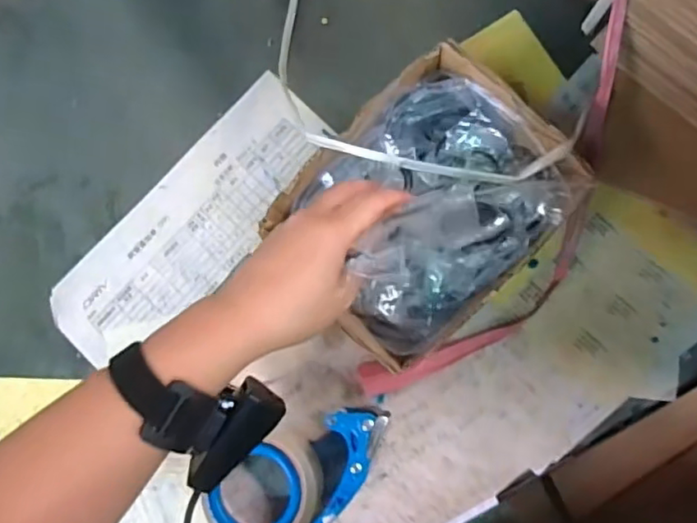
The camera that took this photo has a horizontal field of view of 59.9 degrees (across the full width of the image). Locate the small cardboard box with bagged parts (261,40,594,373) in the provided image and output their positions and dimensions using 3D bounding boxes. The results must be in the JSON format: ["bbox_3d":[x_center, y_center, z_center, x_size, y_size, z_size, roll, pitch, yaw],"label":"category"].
[{"bbox_3d":[0.061,-0.037,0.471,0.197,0.087,0.167,-43,83,0],"label":"small cardboard box with bagged parts"}]

